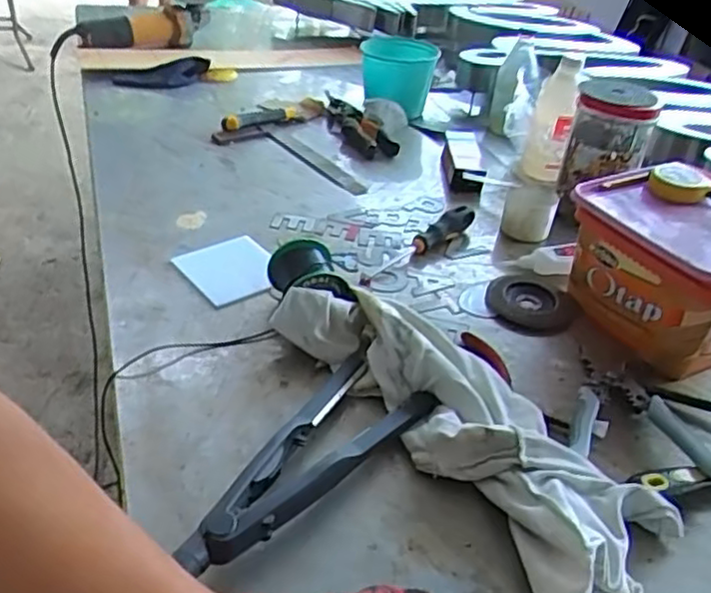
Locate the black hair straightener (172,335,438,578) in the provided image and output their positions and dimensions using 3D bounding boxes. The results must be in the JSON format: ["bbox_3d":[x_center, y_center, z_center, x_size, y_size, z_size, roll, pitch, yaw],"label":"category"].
[{"bbox_3d":[-0.040,0.126,0.553,0.098,0.043,0.272,27,39,25],"label":"black hair straightener"}]

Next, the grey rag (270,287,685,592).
[{"bbox_3d":[0.102,0.114,0.582,0.152,0.054,0.418,-18,42,-31],"label":"grey rag"}]

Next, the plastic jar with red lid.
[{"bbox_3d":[0.358,-0.216,0.969,0.105,0.143,0.109,5,35,-4],"label":"plastic jar with red lid"}]

